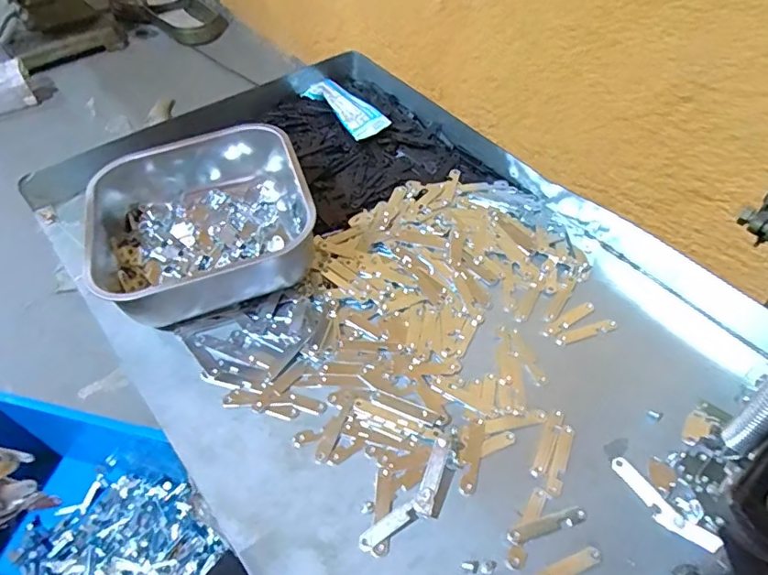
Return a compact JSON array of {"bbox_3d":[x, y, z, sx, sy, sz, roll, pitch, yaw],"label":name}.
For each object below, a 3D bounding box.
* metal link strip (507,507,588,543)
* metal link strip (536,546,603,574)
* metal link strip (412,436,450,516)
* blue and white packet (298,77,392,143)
[{"bbox_3d":[0.104,0.152,0.346,0.054,0.004,0.009,-14,52,-10],"label":"metal link strip"},{"bbox_3d":[0.109,0.172,0.329,0.055,0.004,0.010,-20,53,-14],"label":"metal link strip"},{"bbox_3d":[0.032,0.121,0.354,0.012,0.004,0.051,16,58,10],"label":"metal link strip"},{"bbox_3d":[-0.042,-0.202,0.611,0.042,0.020,0.124,-29,56,-20],"label":"blue and white packet"}]

